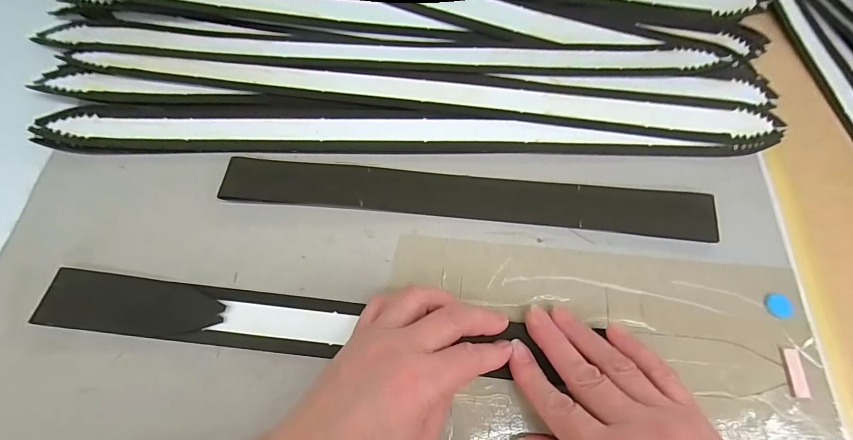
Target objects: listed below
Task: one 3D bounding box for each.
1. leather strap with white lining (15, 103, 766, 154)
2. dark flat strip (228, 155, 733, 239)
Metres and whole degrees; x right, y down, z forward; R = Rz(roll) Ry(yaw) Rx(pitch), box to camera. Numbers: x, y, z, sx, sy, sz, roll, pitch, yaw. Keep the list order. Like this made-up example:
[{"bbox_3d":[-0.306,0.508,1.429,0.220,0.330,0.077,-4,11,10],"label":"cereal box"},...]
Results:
[{"bbox_3d":[0.000,-0.069,0.311,0.551,0.013,0.039,0,68,-3],"label":"leather strap with white lining"},{"bbox_3d":[0.035,-0.016,0.296,0.354,0.007,0.037,4,66,-2],"label":"dark flat strip"}]

